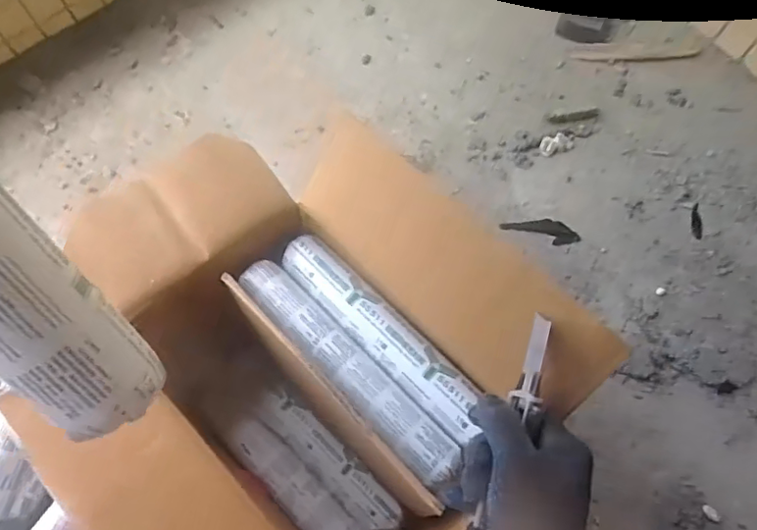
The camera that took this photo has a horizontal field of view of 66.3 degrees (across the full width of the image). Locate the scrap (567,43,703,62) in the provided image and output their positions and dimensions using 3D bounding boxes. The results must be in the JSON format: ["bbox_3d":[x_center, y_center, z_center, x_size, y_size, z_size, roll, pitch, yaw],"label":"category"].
[{"bbox_3d":[0.407,-0.341,0.925,0.206,0.013,0.033,0,70,-1],"label":"scrap"}]

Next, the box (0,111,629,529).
[{"bbox_3d":[-0.082,0.098,0.564,0.361,0.270,0.388,-41,76,-15],"label":"box"}]

